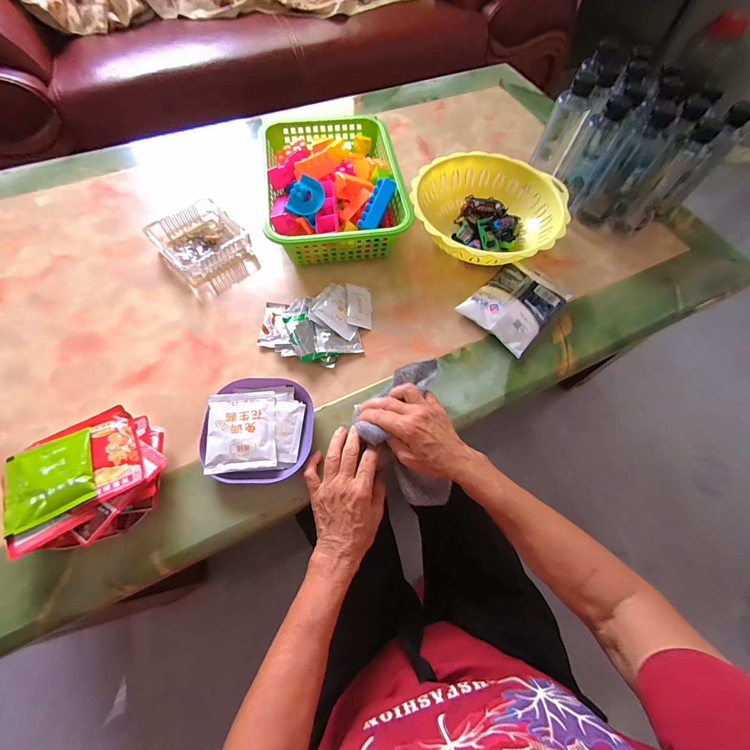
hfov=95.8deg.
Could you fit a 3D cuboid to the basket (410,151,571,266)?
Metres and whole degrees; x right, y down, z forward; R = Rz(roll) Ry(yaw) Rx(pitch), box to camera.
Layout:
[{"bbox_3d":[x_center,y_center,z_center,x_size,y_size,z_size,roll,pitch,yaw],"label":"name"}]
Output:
[{"bbox_3d":[0.180,-0.262,0.568,0.238,0.070,0.230,33,68,12],"label":"basket"}]

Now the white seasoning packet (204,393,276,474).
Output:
[{"bbox_3d":[-0.158,0.064,0.404,0.076,0.007,0.094,-4,63,-11],"label":"white seasoning packet"}]

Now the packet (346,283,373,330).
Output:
[{"bbox_3d":[-0.023,-0.104,0.505,0.038,0.005,0.073,8,64,-22],"label":"packet"}]

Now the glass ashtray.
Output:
[{"bbox_3d":[-0.277,-0.214,0.538,0.115,0.032,0.117,41,70,16],"label":"glass ashtray"}]

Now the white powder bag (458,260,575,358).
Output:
[{"bbox_3d":[0.216,-0.112,0.514,0.146,0.030,0.109,-41,73,-19],"label":"white powder bag"}]

